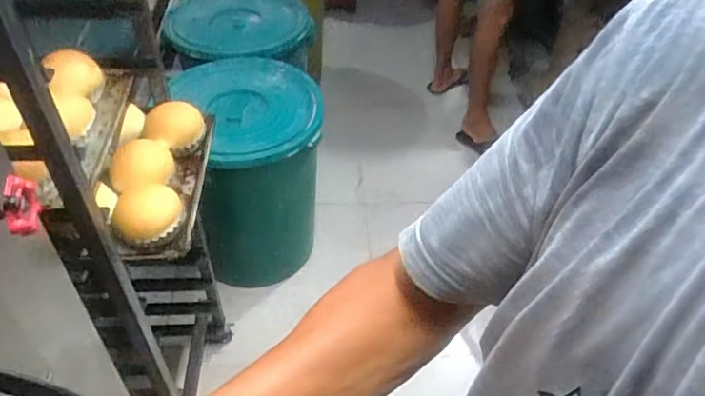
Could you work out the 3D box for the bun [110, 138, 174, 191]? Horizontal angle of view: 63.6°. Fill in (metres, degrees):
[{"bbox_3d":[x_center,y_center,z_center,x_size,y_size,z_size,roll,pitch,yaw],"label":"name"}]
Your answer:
[{"bbox_3d":[-0.321,-0.047,0.871,0.094,0.050,0.097,-16,48,-21],"label":"bun"}]

